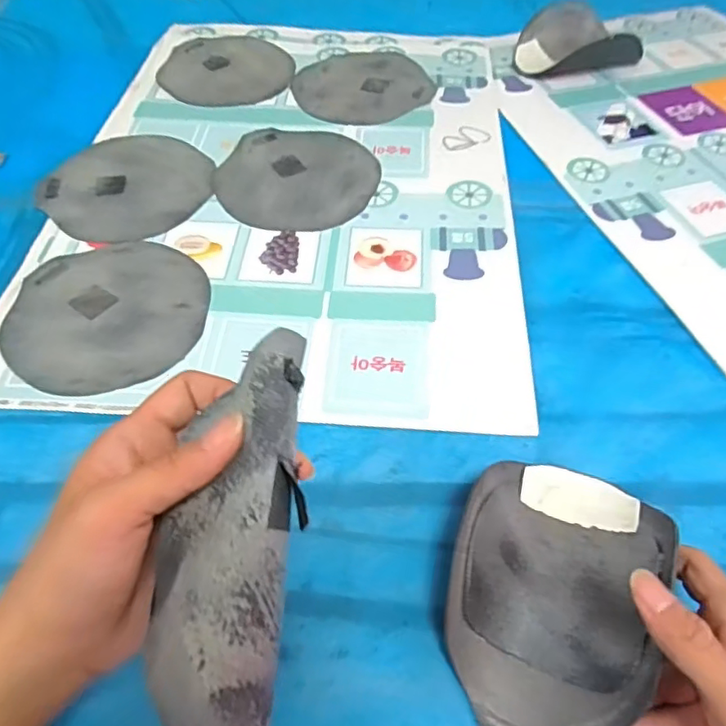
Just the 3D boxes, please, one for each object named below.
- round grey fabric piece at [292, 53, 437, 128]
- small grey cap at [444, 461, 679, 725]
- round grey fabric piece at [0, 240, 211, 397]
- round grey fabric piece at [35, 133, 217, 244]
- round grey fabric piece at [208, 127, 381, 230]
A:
[{"bbox_3d":[-0.003,-0.311,0.642,0.142,0.006,0.151,0,52,0],"label":"round grey fabric piece"},{"bbox_3d":[0.096,0.114,0.300,0.097,0.045,0.140,18,54,14],"label":"small grey cap"},{"bbox_3d":[-0.193,-0.038,0.439,0.146,0.005,0.145,0,52,0],"label":"round grey fabric piece"},{"bbox_3d":[-0.210,-0.164,0.533,0.139,0.006,0.147,0,54,0],"label":"round grey fabric piece"},{"bbox_3d":[-0.062,-0.175,0.543,0.146,0.004,0.146,0,52,0],"label":"round grey fabric piece"}]

